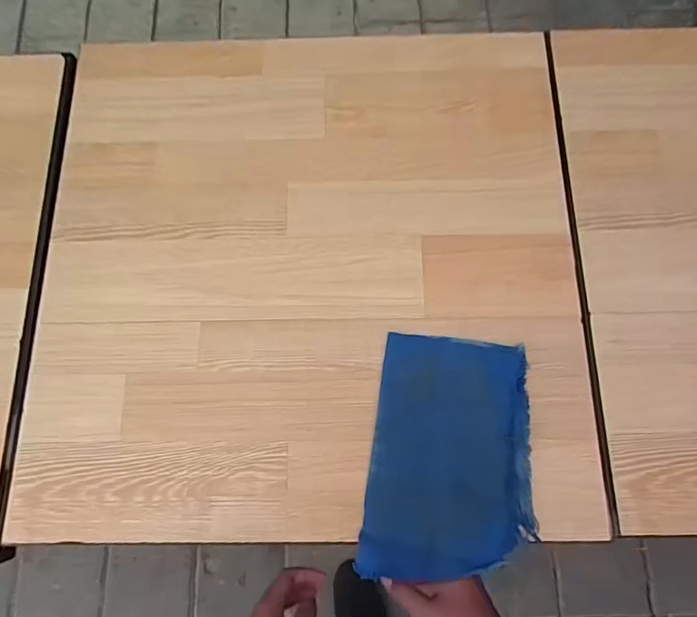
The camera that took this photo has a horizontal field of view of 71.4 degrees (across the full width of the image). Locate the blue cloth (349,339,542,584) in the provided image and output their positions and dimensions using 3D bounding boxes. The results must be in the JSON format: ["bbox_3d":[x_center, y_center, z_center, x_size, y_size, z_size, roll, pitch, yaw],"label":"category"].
[{"bbox_3d":[0.103,0.146,0.484,0.157,0.010,0.230,8,75,4],"label":"blue cloth"}]

